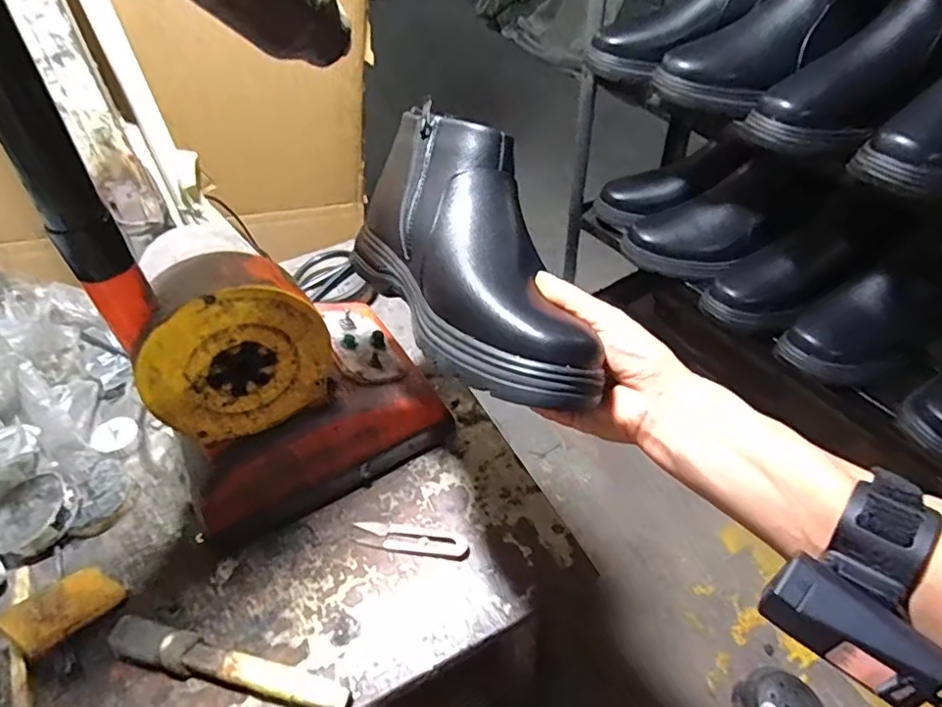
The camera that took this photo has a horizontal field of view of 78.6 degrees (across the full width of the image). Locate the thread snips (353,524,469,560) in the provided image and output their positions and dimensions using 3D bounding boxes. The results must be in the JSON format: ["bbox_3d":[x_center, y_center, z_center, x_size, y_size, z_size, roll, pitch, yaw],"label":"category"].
[{"bbox_3d":[-0.052,0.161,0.497,0.099,0.004,0.022,8,45,10],"label":"thread snips"}]

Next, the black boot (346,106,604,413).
[{"bbox_3d":[0.016,-0.063,0.402,0.259,0.095,0.140,42,103,38],"label":"black boot"}]

